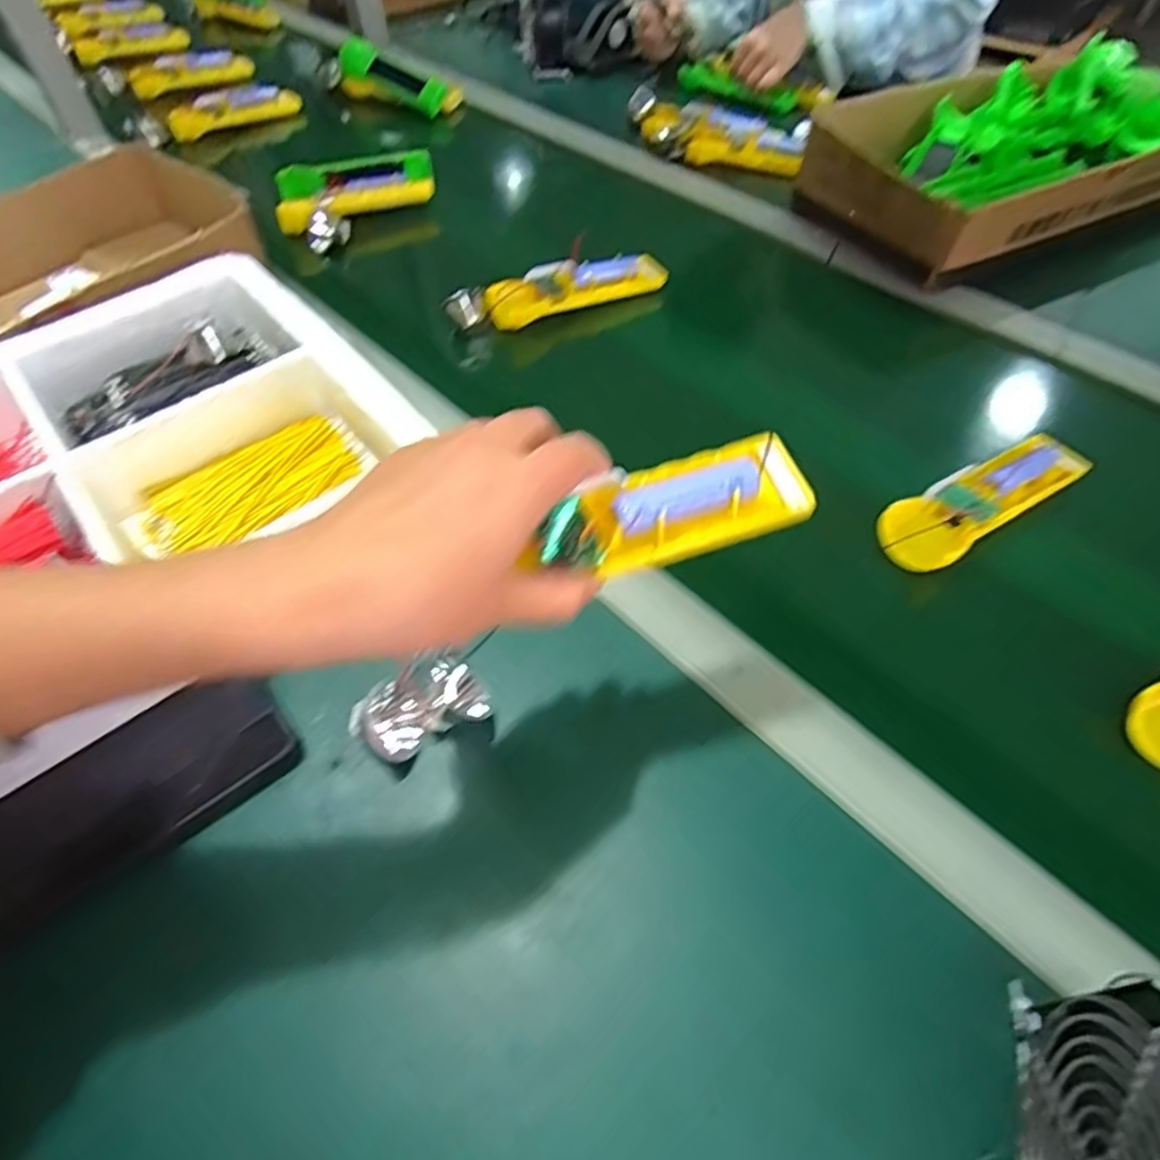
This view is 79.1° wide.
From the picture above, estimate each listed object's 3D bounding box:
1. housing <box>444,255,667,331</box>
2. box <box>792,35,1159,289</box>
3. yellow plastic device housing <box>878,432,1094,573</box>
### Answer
[{"bbox_3d":[-0.022,-0.273,0.659,0.206,0.032,0.040,-19,55,-11],"label":"housing"},{"bbox_3d":[0.413,-0.420,0.692,0.353,0.088,0.222,-24,56,-14],"label":"box"},{"bbox_3d":[0.275,-0.058,0.481,0.166,0.025,0.051,-30,58,-18],"label":"yellow plastic device housing"}]

